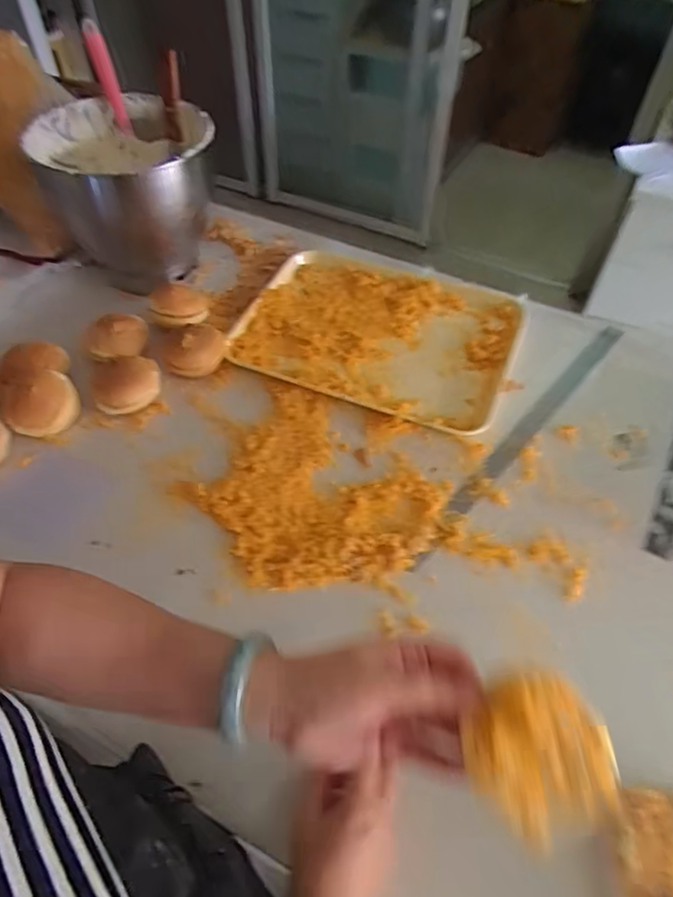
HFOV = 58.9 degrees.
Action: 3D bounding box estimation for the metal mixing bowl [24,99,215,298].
[{"bbox_3d":[-0.294,-0.352,0.874,0.231,0.218,0.233,-13,54,-11],"label":"metal mixing bowl"}]

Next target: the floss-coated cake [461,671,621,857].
[{"bbox_3d":[0.113,0.170,0.329,0.073,0.033,0.078,0,52,-1],"label":"floss-coated cake"}]

